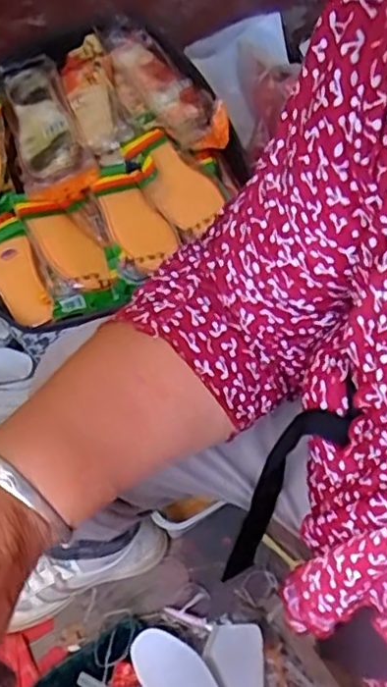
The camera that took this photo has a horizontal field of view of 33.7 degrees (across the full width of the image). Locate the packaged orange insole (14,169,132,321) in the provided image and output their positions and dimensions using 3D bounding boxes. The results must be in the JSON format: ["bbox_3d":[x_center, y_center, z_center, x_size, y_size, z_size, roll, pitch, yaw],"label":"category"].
[{"bbox_3d":[-0.134,-0.113,0.697,0.090,0.032,0.183,-13,55,-12],"label":"packaged orange insole"}]

